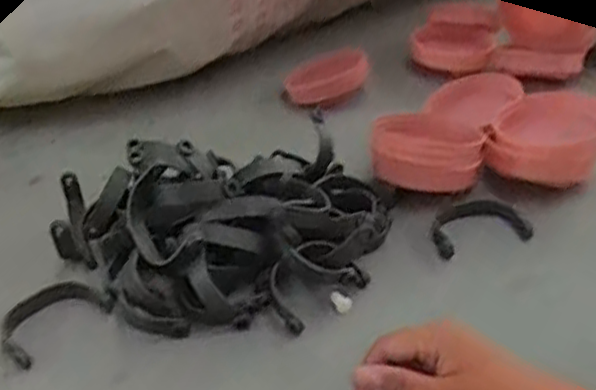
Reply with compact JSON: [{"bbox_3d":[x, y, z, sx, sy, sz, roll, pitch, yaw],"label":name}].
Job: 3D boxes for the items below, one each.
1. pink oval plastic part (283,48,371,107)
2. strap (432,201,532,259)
[{"bbox_3d":[0.029,-0.133,0.854,0.034,0.054,0.138,-29,11,-38],"label":"pink oval plastic part"},{"bbox_3d":[0.144,0.022,0.588,0.083,0.018,0.051,-10,34,-11],"label":"strap"}]

